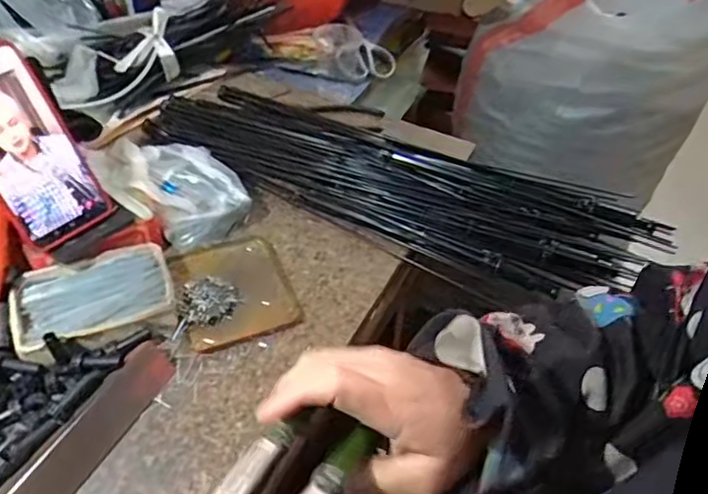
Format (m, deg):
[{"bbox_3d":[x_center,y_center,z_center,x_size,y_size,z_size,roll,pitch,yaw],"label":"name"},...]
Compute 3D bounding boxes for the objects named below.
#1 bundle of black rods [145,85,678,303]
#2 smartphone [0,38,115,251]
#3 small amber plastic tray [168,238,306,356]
[{"bbox_3d":[0.033,-0.080,0.663,0.565,0.044,0.166,21,49,16],"label":"bundle of black rods"},{"bbox_3d":[-0.276,-0.083,0.511,0.012,0.164,0.079,2,35,48],"label":"smartphone"},{"bbox_3d":[-0.116,0.037,0.571,0.104,0.011,0.117,-17,50,-19],"label":"small amber plastic tray"}]

